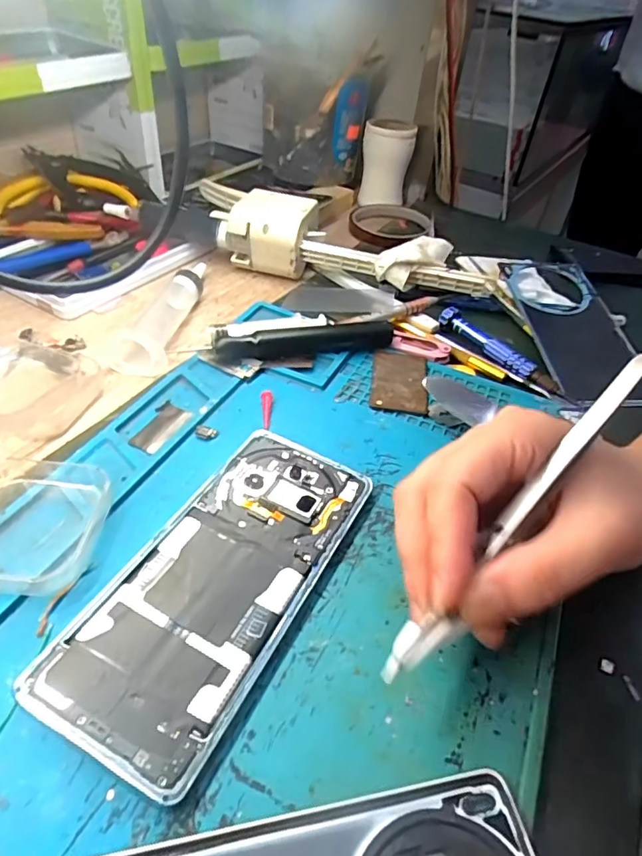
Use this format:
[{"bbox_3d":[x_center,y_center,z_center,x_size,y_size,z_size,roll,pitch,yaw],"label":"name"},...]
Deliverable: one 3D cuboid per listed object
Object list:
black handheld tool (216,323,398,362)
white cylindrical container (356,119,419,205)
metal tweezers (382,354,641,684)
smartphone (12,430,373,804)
[{"bbox_3d":[-0.009,-0.058,0.353,0.122,0.018,0.018,-5,44,-13],"label":"black handheld tool"},{"bbox_3d":[0.070,-0.288,0.569,0.053,0.082,0.065,10,42,3],"label":"white cylindrical container"},{"bbox_3d":[0.076,0.031,0.194,0.015,0.006,0.156,37,83,29],"label":"metal tweezers"},{"bbox_3d":[-0.043,0.062,0.230,0.074,0.009,0.160,24,45,17],"label":"smartphone"}]

